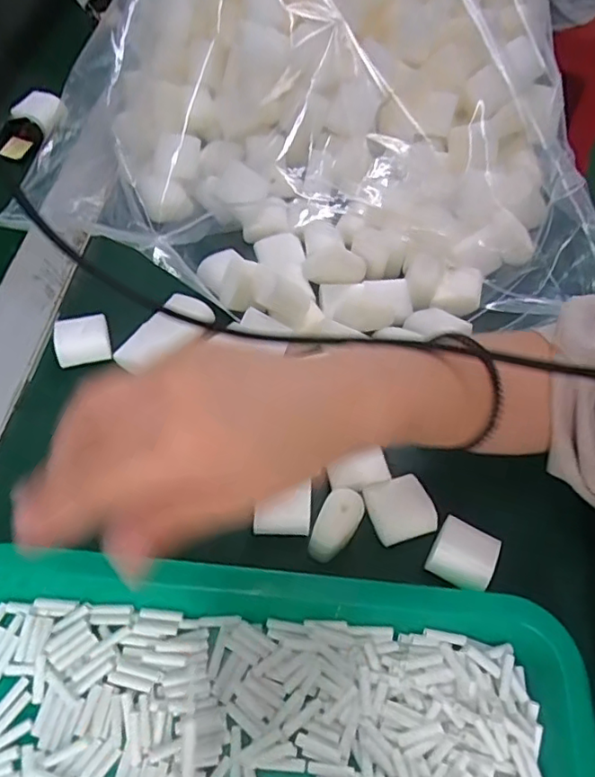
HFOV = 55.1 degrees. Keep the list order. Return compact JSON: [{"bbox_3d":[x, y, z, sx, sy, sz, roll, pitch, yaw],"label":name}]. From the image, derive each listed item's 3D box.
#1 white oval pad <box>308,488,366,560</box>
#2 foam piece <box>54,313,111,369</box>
[{"bbox_3d":[0.022,0.077,0.320,0.021,0.019,0.038,28,62,15],"label":"white oval pad"},{"bbox_3d":[-0.145,-0.034,0.387,0.034,0.016,0.036,-14,60,-9],"label":"foam piece"}]

